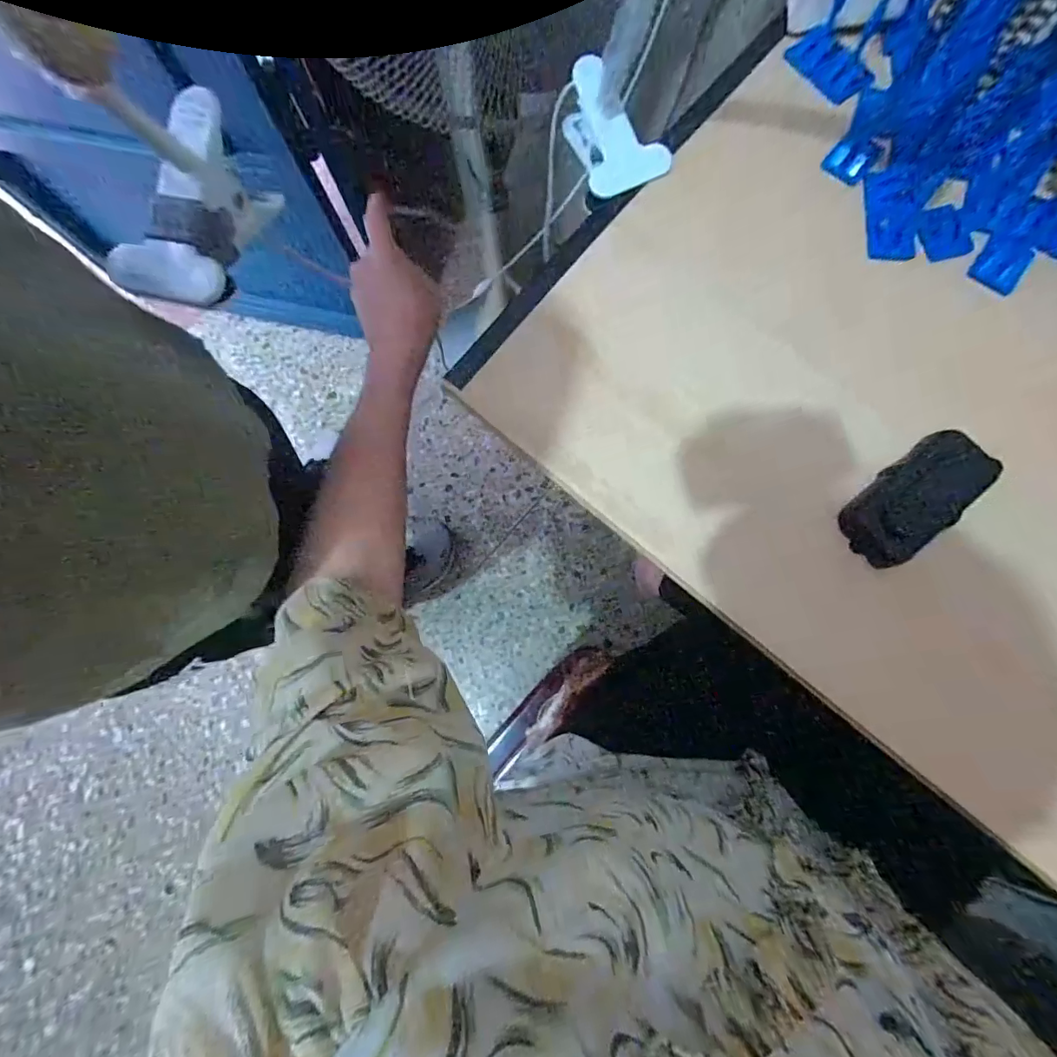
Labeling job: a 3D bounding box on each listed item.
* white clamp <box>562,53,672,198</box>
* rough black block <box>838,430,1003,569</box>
[{"bbox_3d":[0.074,-0.332,0.405,0.066,0.053,0.098,-17,79,-2],"label":"white clamp"},{"bbox_3d":[0.272,-0.023,0.343,0.104,0.024,0.051,-38,80,-6],"label":"rough black block"}]

